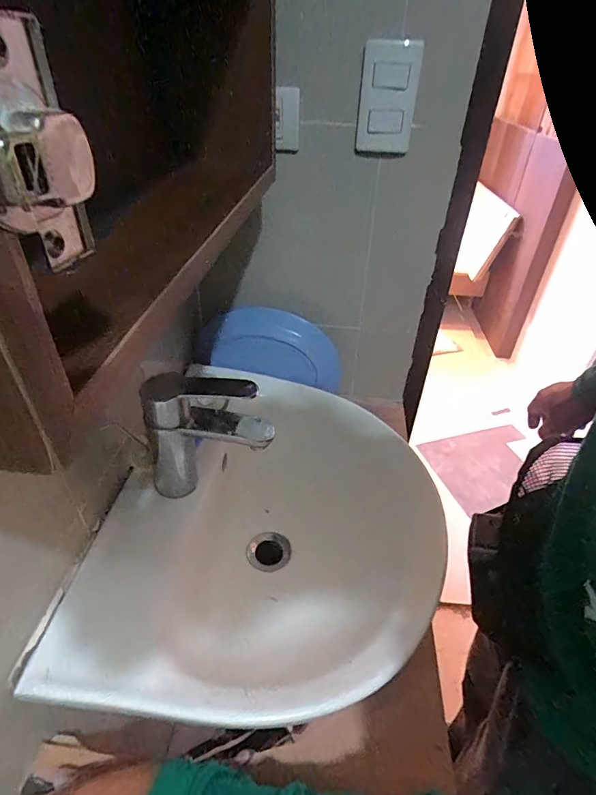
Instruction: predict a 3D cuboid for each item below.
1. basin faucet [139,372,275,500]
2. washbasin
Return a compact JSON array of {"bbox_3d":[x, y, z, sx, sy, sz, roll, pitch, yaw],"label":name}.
[{"bbox_3d":[-0.100,0.044,0.485,0.139,0.161,0.051,0,38,-3],"label":"basin faucet"},{"bbox_3d":[-0.024,0.163,0.561,0.375,0.144,0.466,5,38,3],"label":"washbasin"}]

